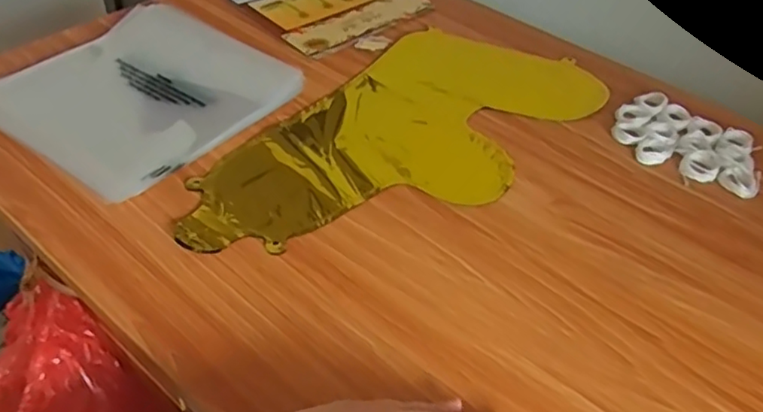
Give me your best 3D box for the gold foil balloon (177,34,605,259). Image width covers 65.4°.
[{"bbox_3d":[0.024,-0.062,0.529,0.197,0.008,0.403,31,51,23],"label":"gold foil balloon"}]

